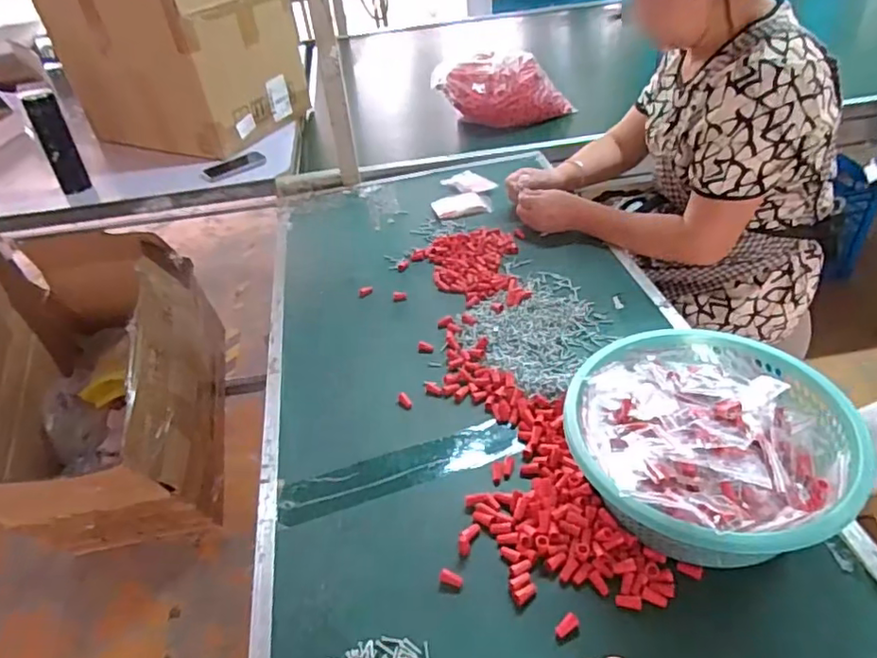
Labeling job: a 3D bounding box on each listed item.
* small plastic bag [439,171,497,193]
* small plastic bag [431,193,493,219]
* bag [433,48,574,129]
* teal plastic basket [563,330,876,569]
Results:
[{"bbox_3d":[0.064,-0.306,1.245,0.067,0.008,0.117,-25,42,-22],"label":"small plastic bag"},{"bbox_3d":[0.047,-0.251,1.190,0.113,0.009,0.079,-8,39,-3],"label":"small plastic bag"},{"bbox_3d":[0.160,-0.589,1.475,0.326,0.169,0.143,4,40,13],"label":"bag"},{"bbox_3d":[0.264,0.121,0.616,0.257,0.104,0.270,-4,39,3],"label":"teal plastic basket"}]

